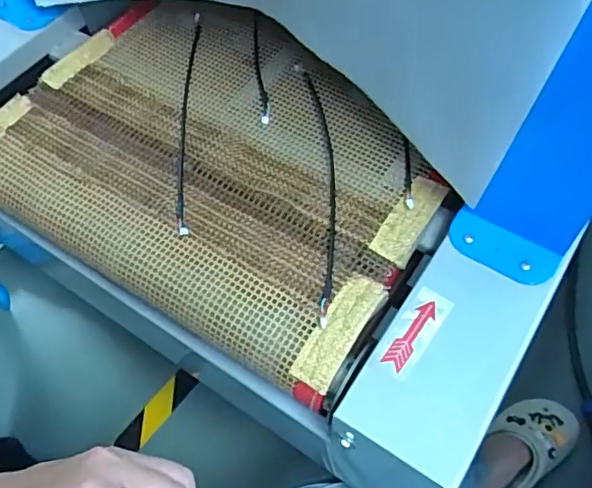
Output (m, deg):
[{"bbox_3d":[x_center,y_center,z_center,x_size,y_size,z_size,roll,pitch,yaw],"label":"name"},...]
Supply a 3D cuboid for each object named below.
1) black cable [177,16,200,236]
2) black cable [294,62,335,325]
[{"bbox_3d":[-0.099,-0.120,0.516,0.012,0.004,0.266,-3,60,-1],"label":"black cable"},{"bbox_3d":[0.021,-0.056,0.471,0.026,0.004,0.264,-4,58,0],"label":"black cable"}]

